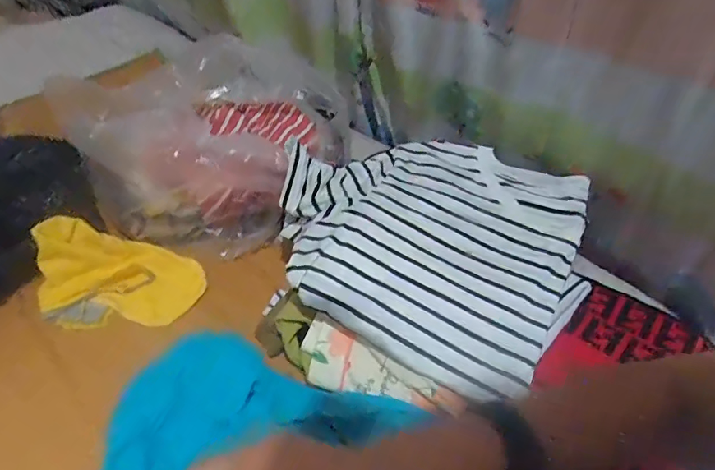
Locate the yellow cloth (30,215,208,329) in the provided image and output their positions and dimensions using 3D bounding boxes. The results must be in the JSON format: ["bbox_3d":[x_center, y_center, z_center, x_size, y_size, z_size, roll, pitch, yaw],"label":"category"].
[{"bbox_3d":[-0.274,0.036,0.552,0.167,0.093,0.102,-6,45,-7],"label":"yellow cloth"}]

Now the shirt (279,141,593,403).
[{"bbox_3d":[0.075,-0.002,0.524,0.312,0.064,0.283,19,48,17],"label":"shirt"}]

